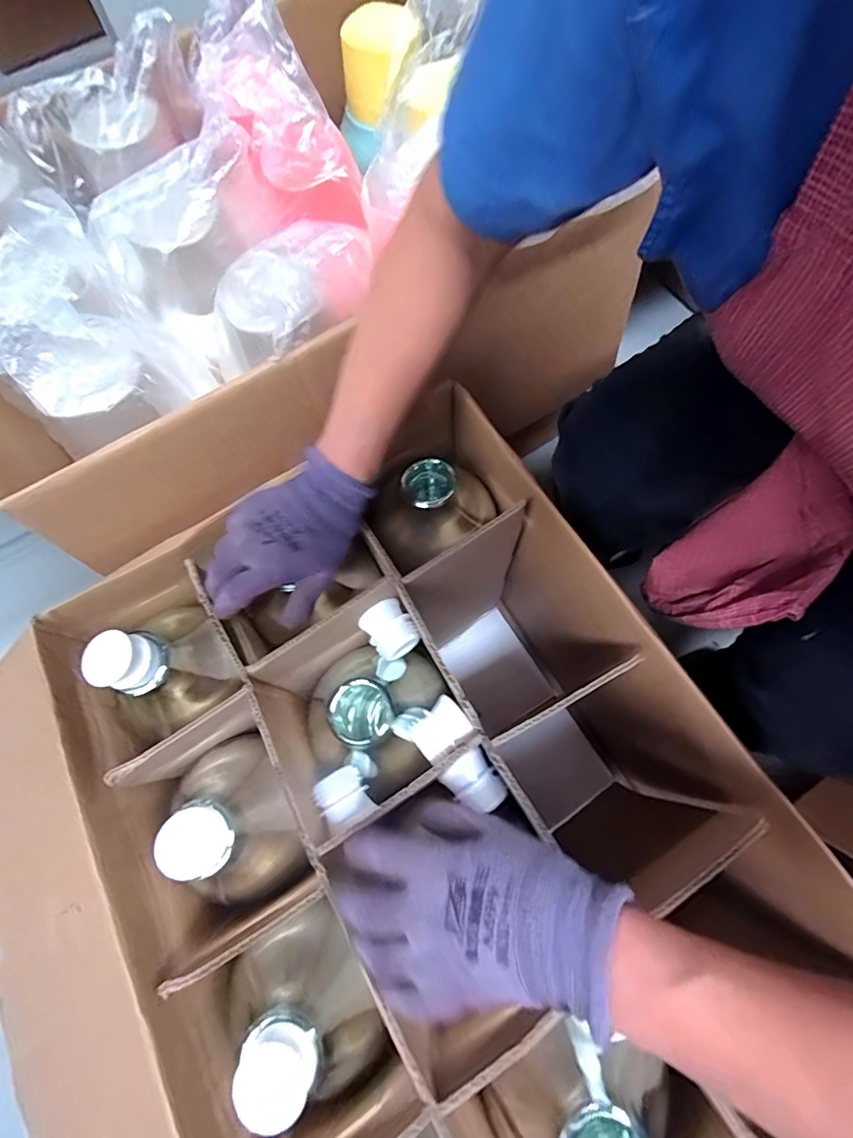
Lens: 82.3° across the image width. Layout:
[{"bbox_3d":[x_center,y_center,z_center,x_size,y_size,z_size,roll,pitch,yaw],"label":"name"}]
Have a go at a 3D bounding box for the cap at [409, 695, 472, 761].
[{"bbox_3d":[0.010,0.131,0.402,0.044,0.035,0.034,-39,72,-11],"label":"cap"}]

